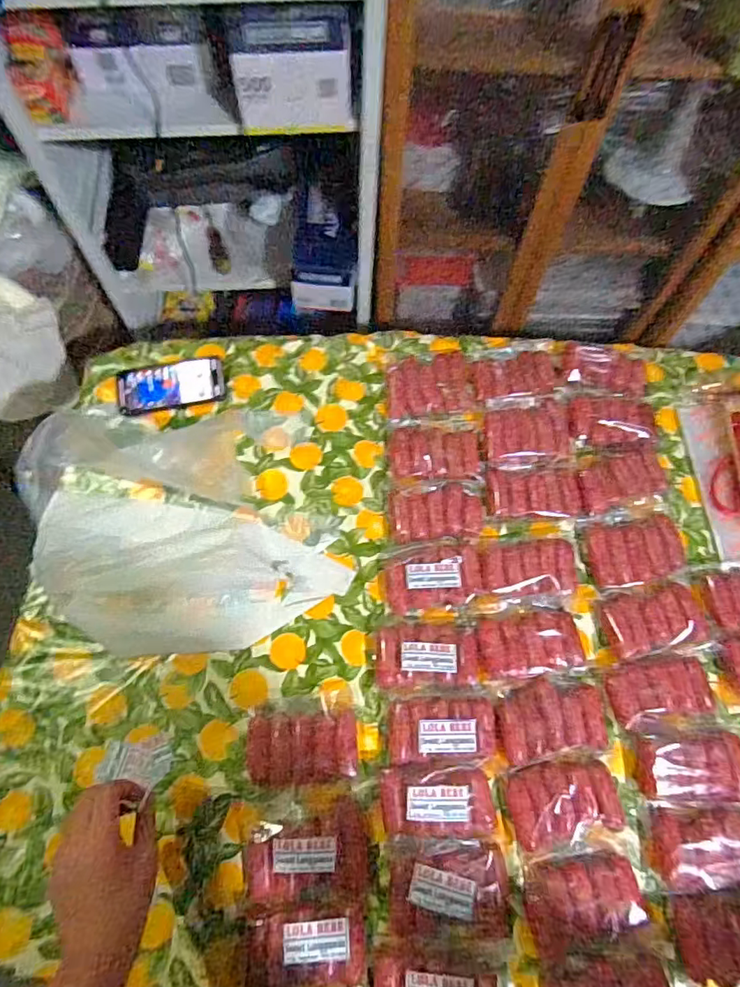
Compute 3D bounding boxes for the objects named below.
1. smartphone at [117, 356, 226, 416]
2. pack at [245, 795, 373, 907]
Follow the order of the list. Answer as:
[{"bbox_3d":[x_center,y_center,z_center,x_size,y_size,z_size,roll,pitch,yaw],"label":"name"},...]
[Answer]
[{"bbox_3d":[-0.308,-0.171,0.832,0.158,0.012,0.082,-11,69,-6],"label":"smartphone"},{"bbox_3d":[-0.073,0.411,0.617,0.138,0.030,0.089,-7,69,-5],"label":"pack"}]

